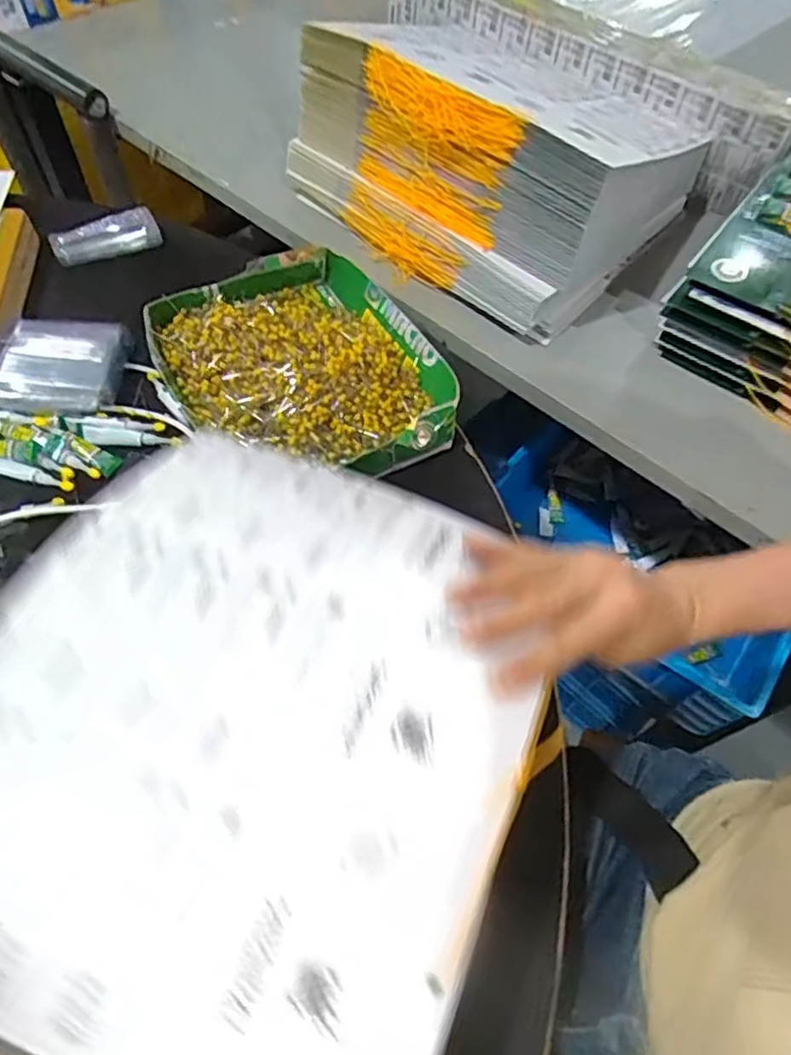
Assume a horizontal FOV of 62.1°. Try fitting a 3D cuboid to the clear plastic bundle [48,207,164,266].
[{"bbox_3d":[-0.310,-0.312,0.702,0.110,0.033,0.025,-19,61,-14],"label":"clear plastic bundle"}]

